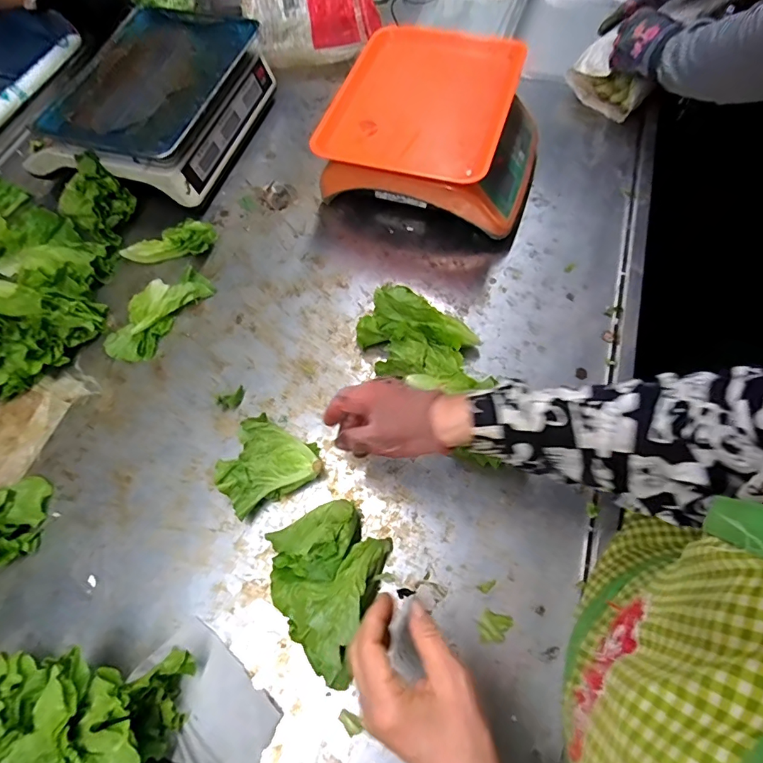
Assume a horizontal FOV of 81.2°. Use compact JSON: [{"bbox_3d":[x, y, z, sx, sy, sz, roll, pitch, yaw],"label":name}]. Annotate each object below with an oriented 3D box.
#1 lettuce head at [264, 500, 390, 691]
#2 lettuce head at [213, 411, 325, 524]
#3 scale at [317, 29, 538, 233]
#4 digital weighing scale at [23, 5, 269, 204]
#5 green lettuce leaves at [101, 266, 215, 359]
[{"bbox_3d":[-0.045,0.200,0.444,0.117,0.059,0.151,-28,66,-10],"label":"lettuce head"},{"bbox_3d":[-0.131,0.088,0.507,0.106,0.048,0.091,-27,66,-9],"label":"lettuce head"},{"bbox_3d":[0.082,-0.353,0.642,0.276,0.131,0.286,15,67,10],"label":"scale"},{"bbox_3d":[-0.360,-0.456,0.741,0.324,0.109,0.324,16,67,10],"label":"digital weighing scale"},{"bbox_3d":[-0.314,-0.100,0.609,0.083,0.029,0.156,32,71,17],"label":"green lettuce leaves"}]

